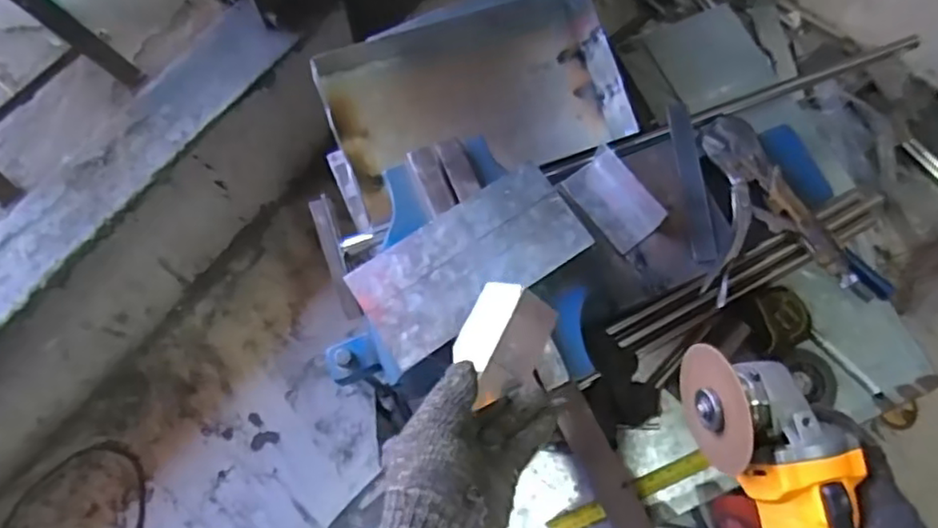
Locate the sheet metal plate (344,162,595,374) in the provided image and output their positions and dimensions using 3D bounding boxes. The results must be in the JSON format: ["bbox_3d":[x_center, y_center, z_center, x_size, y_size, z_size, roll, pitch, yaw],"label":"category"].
[{"bbox_3d":[0.001,-0.005,0.575,0.205,0.008,0.100,-33,75,-10],"label":"sheet metal plate"}]

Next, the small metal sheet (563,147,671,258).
[{"bbox_3d":[0.150,-0.068,0.662,0.057,0.046,0.102,-36,78,-13],"label":"small metal sheet"}]

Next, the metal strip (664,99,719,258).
[{"bbox_3d":[0.239,-0.089,0.680,0.027,0.010,0.178,-5,73,-4],"label":"metal strip"}]

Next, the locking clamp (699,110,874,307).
[{"bbox_3d":[0.317,-0.065,0.677,0.166,0.030,0.215,-3,73,-4],"label":"locking clamp"}]

